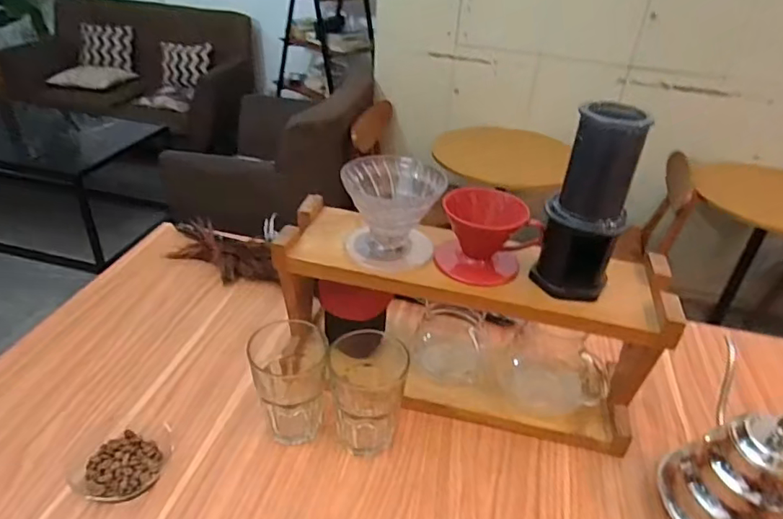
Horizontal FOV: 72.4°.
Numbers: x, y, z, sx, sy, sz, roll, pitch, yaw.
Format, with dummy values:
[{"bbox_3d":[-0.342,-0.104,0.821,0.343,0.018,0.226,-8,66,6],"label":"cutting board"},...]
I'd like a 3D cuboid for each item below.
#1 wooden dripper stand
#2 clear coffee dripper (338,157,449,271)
[{"bbox_3d":[0.087,0.079,0.663,0.435,0.212,0.137,10,34,8],"label":"wooden dripper stand"},{"bbox_3d":[0.001,-0.054,0.618,0.109,0.093,0.095,-6,35,-14],"label":"clear coffee dripper"}]

